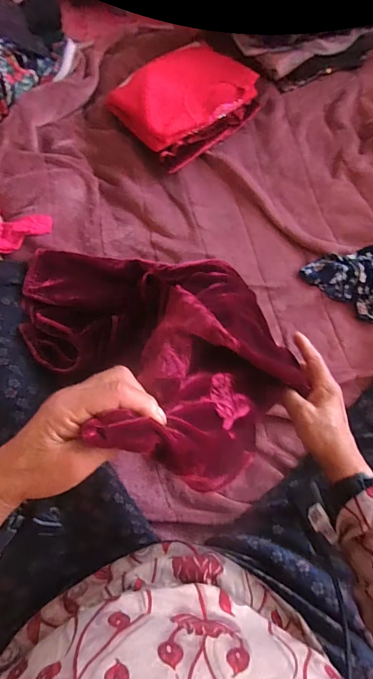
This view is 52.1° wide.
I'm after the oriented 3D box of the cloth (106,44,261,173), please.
[{"bbox_3d":[0.012,-0.524,0.823,0.299,0.047,0.214,-40,91,-14],"label":"cloth"}]

